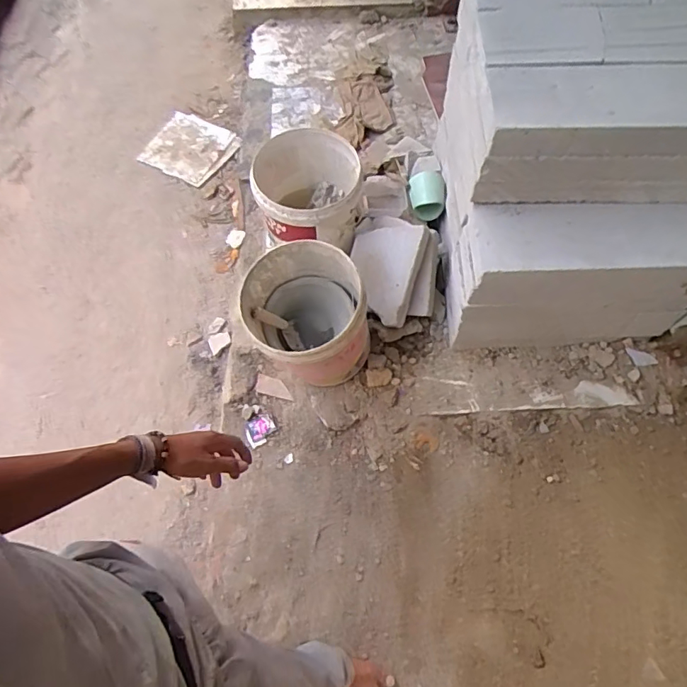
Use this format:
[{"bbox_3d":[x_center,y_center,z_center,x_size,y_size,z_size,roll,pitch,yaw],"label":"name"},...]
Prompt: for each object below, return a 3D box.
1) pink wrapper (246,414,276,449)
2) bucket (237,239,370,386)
[{"bbox_3d":[-0.255,0.265,1.533,0.091,0.007,0.082,-29,85,2],"label":"pink wrapper"},{"bbox_3d":[-0.098,-0.050,1.378,0.298,0.380,0.296,1,65,-1],"label":"bucket"}]

